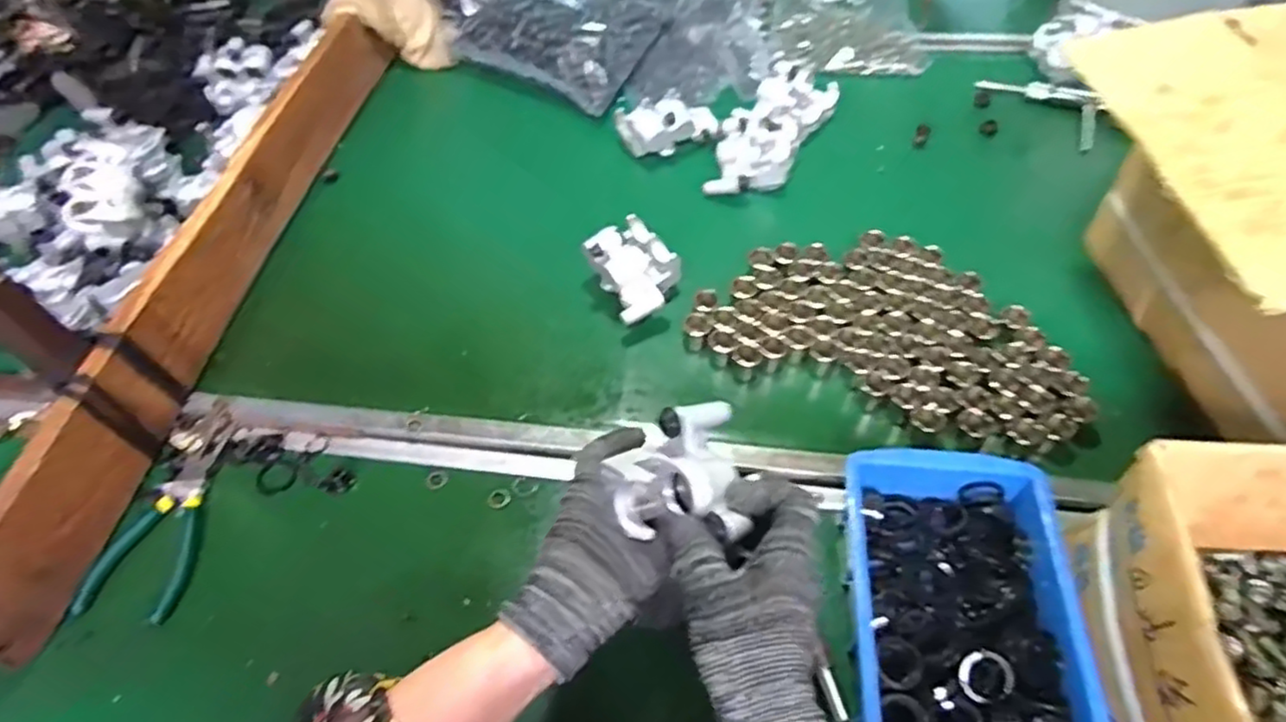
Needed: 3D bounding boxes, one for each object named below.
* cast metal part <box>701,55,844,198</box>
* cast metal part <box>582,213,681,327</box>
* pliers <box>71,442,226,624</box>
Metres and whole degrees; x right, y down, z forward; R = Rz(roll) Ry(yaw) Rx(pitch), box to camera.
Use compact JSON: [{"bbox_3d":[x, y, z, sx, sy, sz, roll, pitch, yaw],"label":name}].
[{"bbox_3d":[0.141,-0.251,0.752,0.081,0.057,0.195,24,59,18],"label":"cast metal part"},{"bbox_3d":[-0.009,-0.086,0.643,0.076,0.069,0.096,-29,59,-17],"label":"cast metal part"},{"bbox_3d":[-0.375,0.130,0.539,0.072,0.008,0.136,0,55,2],"label":"pliers"}]

